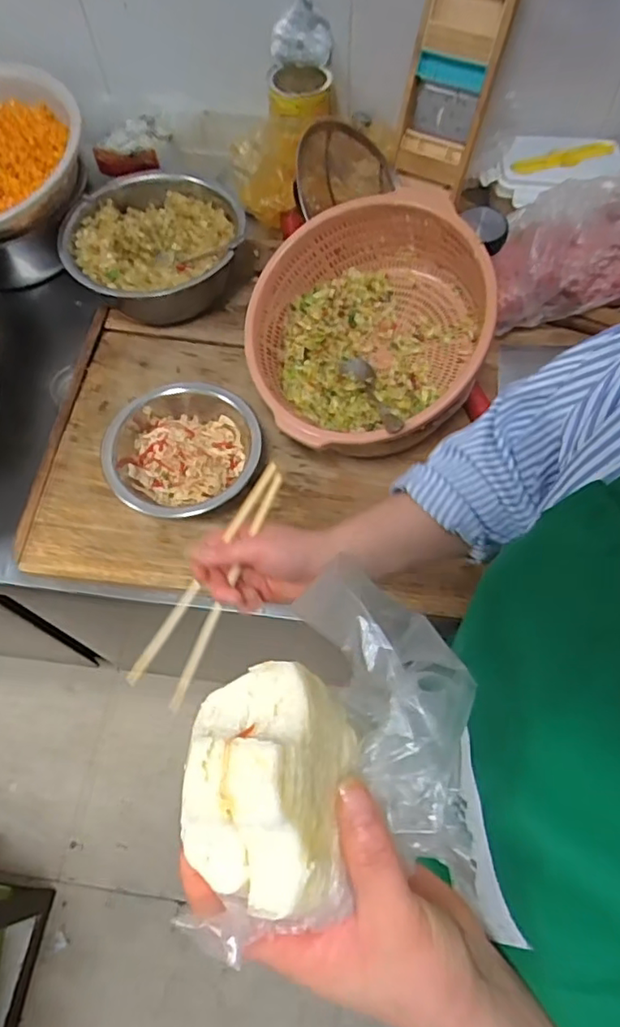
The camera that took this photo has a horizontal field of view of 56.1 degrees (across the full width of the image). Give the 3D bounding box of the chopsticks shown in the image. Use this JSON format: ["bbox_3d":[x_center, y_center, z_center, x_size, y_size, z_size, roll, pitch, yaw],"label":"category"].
[{"bbox_3d":[-0.081,0.057,0.474,0.040,0.031,0.217,29,96,16],"label":"chopsticks"}]

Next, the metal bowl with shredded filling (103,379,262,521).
[{"bbox_3d":[-0.155,-0.076,0.713,0.178,0.071,0.184,-1,62,1],"label":"metal bowl with shredded filling"}]

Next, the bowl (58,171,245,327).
[{"bbox_3d":[-0.223,-0.384,0.858,0.247,0.091,0.234,-1,62,1],"label":"bowl"}]

